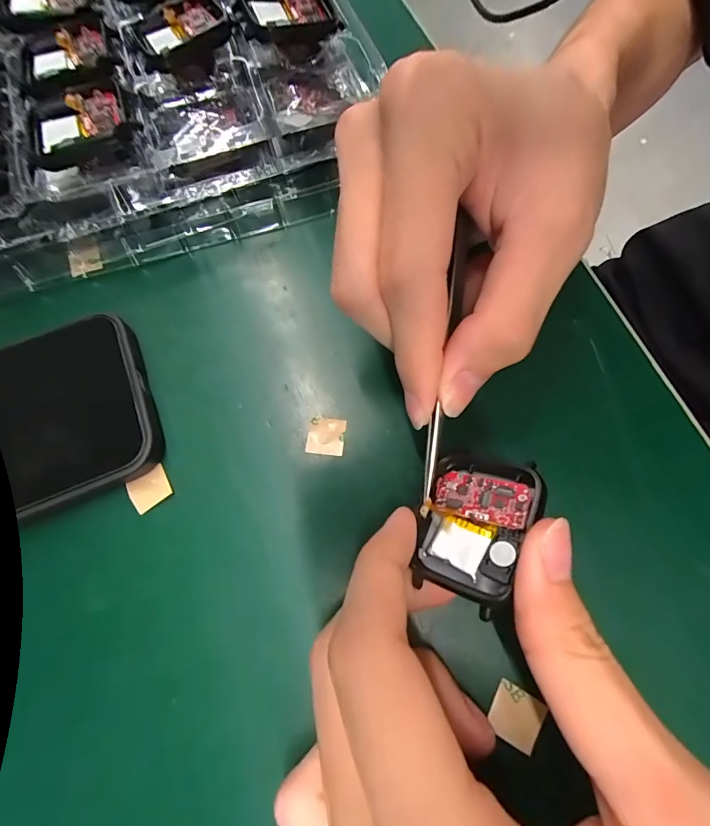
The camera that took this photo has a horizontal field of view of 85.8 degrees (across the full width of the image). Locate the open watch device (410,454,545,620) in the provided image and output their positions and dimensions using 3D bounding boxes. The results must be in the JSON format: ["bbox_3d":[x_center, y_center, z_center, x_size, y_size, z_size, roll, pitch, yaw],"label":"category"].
[{"bbox_3d":[0.040,0.037,0.126,0.035,0.012,0.045,12,63,44],"label":"open watch device"}]

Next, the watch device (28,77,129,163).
[{"bbox_3d":[-0.119,-0.126,0.163,0.041,0.006,0.040,-22,70,-6],"label":"watch device"}]

